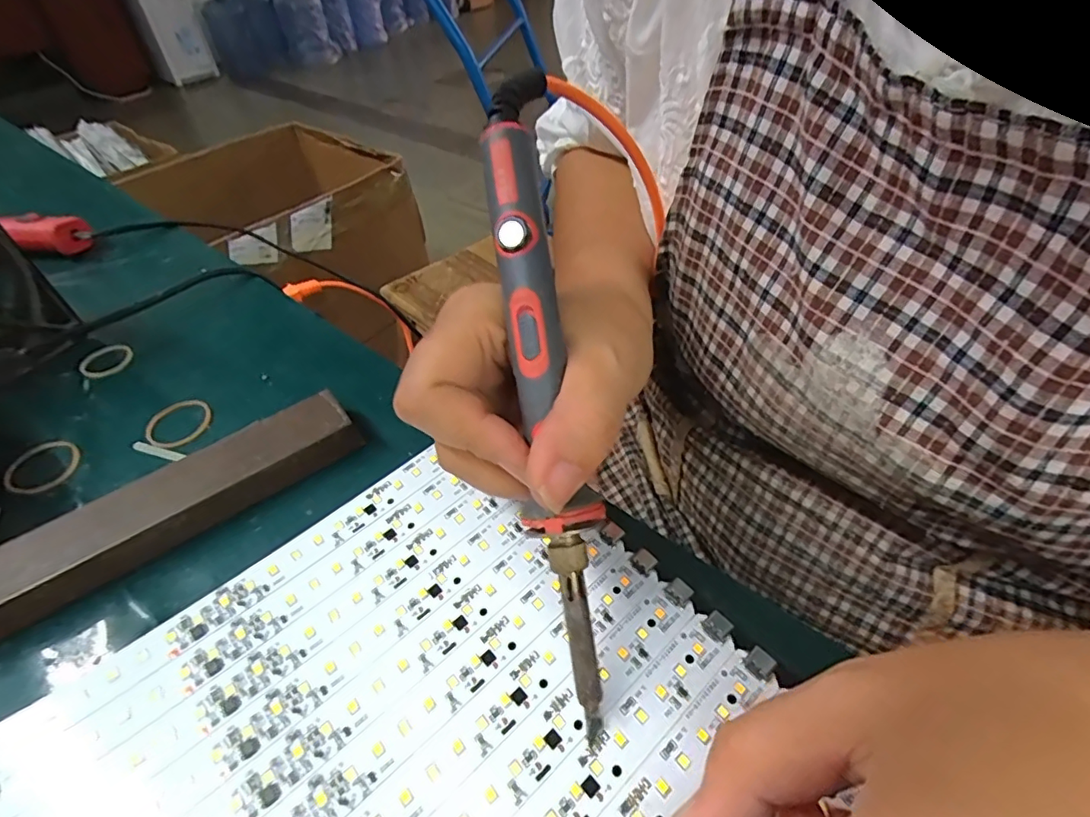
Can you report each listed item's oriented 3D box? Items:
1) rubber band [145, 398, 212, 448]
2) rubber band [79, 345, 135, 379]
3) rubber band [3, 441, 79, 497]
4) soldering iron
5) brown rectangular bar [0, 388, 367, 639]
[{"bbox_3d":[-0.200,0.006,0.293,0.032,0.004,0.036,-32,53,-26],"label":"rubber band"},{"bbox_3d":[-0.270,-0.030,0.329,0.025,0.004,0.028,28,53,26],"label":"rubber band"},{"bbox_3d":[-0.258,0.030,0.276,0.034,0.004,0.034,32,61,28],"label":"rubber band"},{"bbox_3d":[0.000,-0.006,0.177,0.024,0.020,0.223,-8,87,-6],"label":"soldering iron"},{"bbox_3d":[-0.178,0.047,0.240,0.187,0.020,0.033,-30,52,-24],"label":"brown rectangular bar"}]

